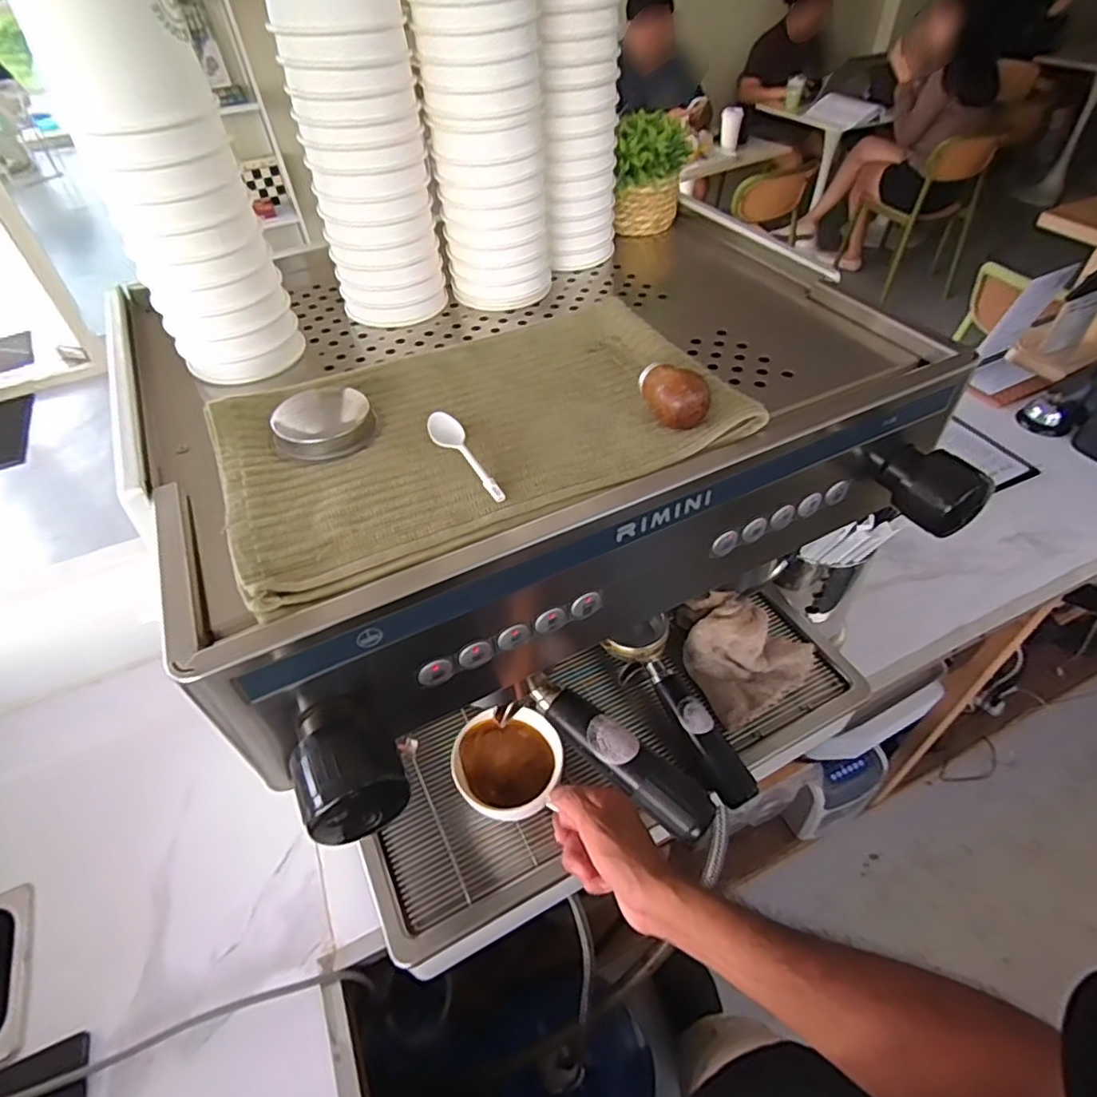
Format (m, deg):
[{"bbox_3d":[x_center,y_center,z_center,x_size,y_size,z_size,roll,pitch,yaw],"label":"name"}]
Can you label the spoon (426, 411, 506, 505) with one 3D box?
[{"bbox_3d":[-0.049,-0.054,0.361,0.018,0.008,0.086,-23,50,-17],"label":"spoon"}]

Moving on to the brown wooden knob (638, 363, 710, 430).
[{"bbox_3d":[0.075,-0.097,0.374,0.032,0.026,0.046,-8,47,-4],"label":"brown wooden knob"}]

